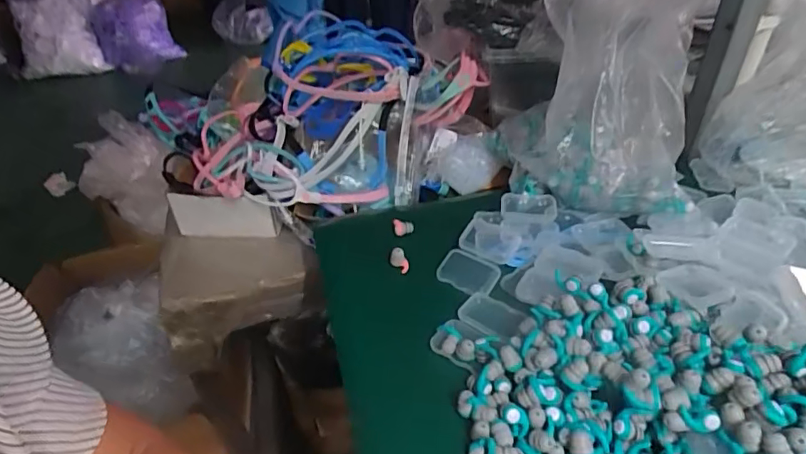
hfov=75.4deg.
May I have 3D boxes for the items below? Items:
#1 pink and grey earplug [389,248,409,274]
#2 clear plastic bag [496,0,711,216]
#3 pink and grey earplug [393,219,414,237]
[{"bbox_3d":[-0.003,0.032,0.501,0.010,0.020,0.019,-32,46,-28],"label":"pink and grey earplug"},{"bbox_3d":[0.207,-0.173,0.535,0.183,0.232,0.214,12,41,18],"label":"clear plastic bag"},{"bbox_3d":[0.001,0.000,0.540,0.021,0.013,0.012,-5,39,2],"label":"pink and grey earplug"}]

